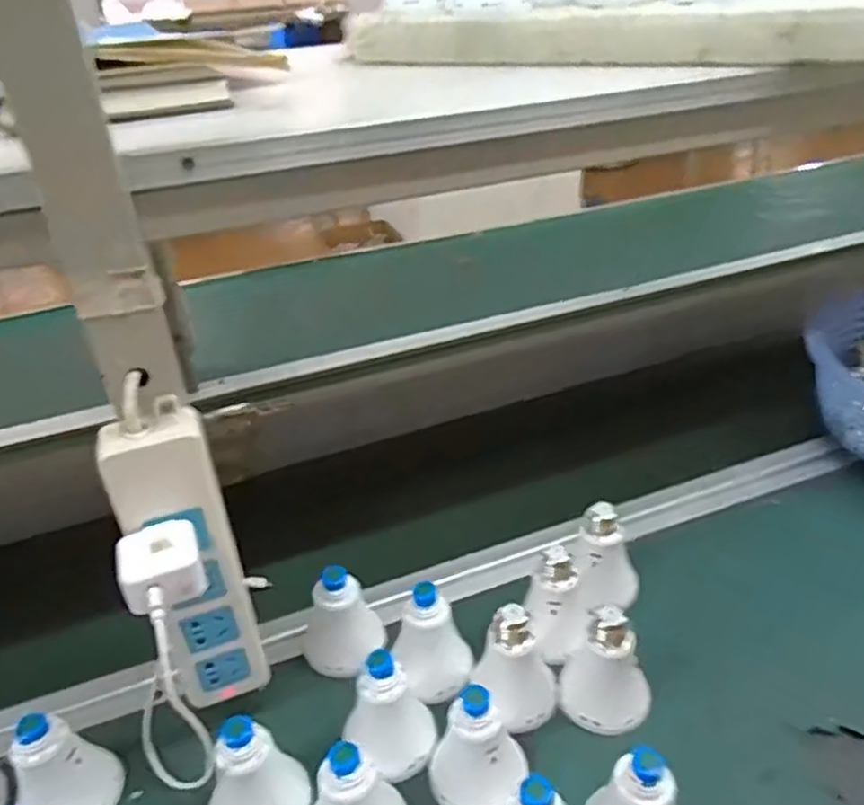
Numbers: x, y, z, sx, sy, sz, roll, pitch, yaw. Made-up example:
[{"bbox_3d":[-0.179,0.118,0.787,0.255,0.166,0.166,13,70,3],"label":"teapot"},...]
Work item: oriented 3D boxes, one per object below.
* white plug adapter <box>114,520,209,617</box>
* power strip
[{"bbox_3d":[-0.150,0.091,0.397,0.042,0.026,0.042,-16,33,-19],"label":"white plug adapter"},{"bbox_3d":[-0.151,0.112,0.456,0.056,0.220,0.027,-15,33,-18],"label":"power strip"}]

